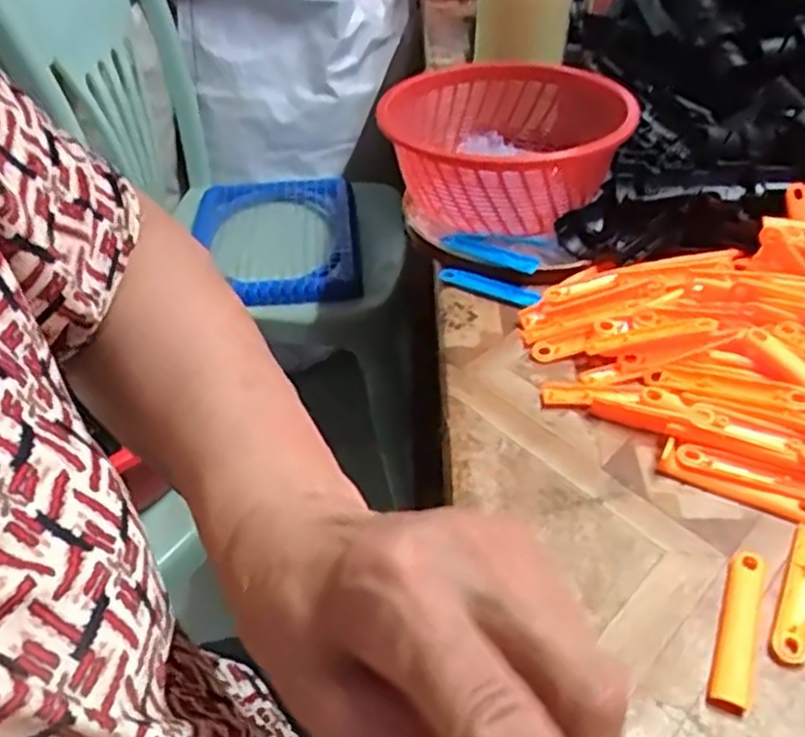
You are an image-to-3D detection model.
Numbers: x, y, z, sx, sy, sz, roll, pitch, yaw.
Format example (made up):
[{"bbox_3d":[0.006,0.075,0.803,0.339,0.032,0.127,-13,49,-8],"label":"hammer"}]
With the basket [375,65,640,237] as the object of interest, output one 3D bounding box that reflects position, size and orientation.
[{"bbox_3d":[0.082,-0.172,0.566,0.174,0.069,0.192,10,42,18],"label":"basket"}]

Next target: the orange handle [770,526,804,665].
[{"bbox_3d":[0.176,0.096,0.327,0.014,0.004,0.074,20,44,23],"label":"orange handle"}]

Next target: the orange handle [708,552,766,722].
[{"bbox_3d":[0.142,0.109,0.314,0.015,0.004,0.077,16,43,19],"label":"orange handle"}]

